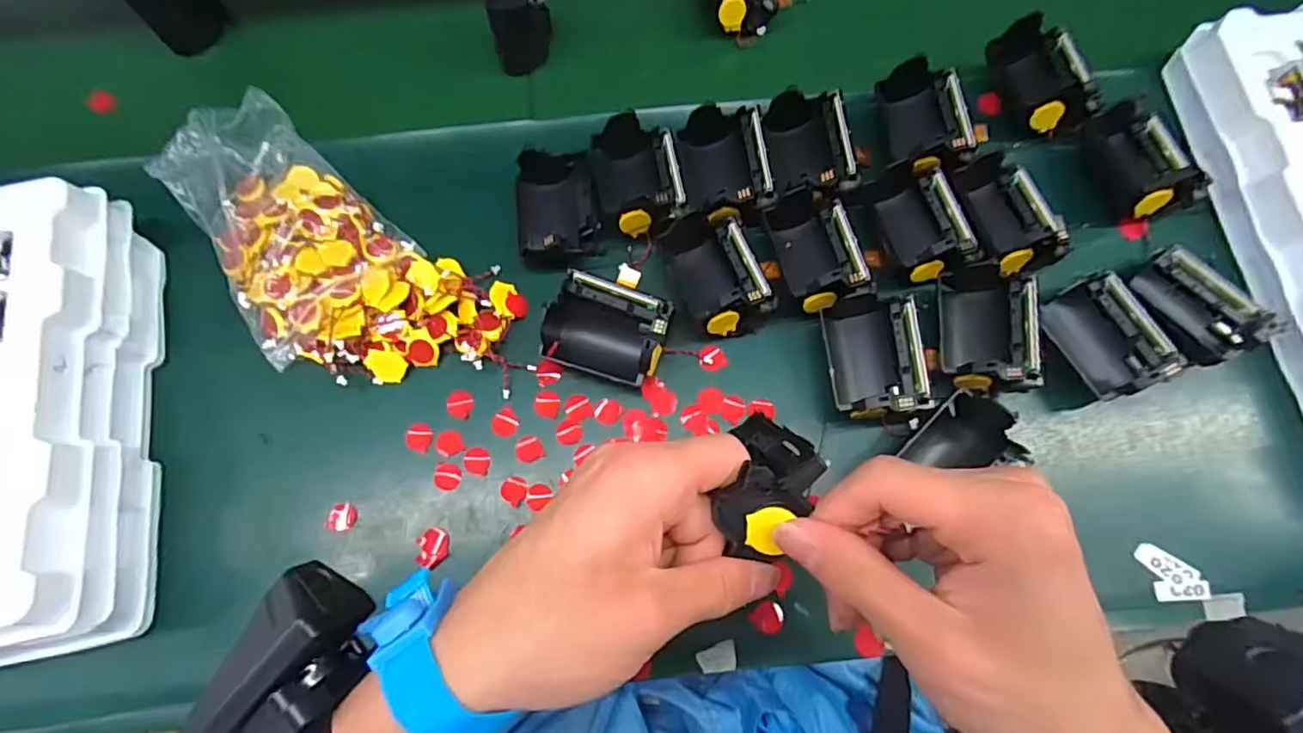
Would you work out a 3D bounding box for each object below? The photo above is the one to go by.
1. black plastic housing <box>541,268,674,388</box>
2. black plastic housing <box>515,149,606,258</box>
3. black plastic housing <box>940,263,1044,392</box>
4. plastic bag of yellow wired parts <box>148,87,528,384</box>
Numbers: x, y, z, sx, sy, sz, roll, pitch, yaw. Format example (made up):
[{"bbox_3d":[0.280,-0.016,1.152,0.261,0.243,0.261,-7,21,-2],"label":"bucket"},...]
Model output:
[{"bbox_3d":[-0.029,-0.023,0.358,0.077,0.038,0.053,17,74,7],"label":"black plastic housing"},{"bbox_3d":[-0.060,-0.099,0.380,0.051,0.039,0.076,-10,73,-2],"label":"black plastic housing"},{"bbox_3d":[0.202,-0.024,0.353,0.049,0.032,0.075,11,73,5],"label":"black plastic housing"},{"bbox_3d":[-0.205,-0.066,0.370,0.235,0.050,0.124,33,76,11],"label":"plastic bag of yellow wired parts"}]

